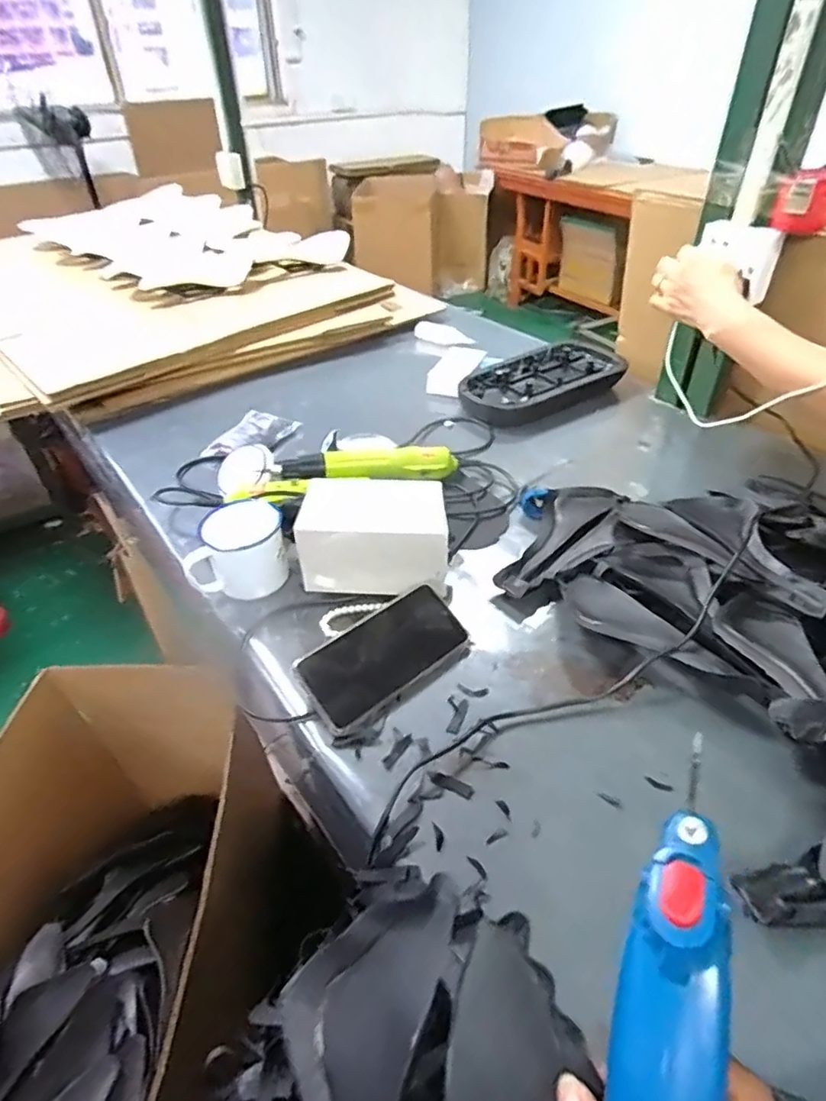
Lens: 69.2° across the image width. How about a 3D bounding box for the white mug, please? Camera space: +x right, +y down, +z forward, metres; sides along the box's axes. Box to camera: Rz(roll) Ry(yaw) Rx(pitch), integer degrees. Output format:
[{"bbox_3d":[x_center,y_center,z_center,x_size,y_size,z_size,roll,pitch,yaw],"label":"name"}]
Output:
[{"bbox_3d":[-0.193,0.001,0.658,0.105,0.083,0.070,-10,42,-9],"label":"white mug"}]

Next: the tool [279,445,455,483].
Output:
[{"bbox_3d":[-0.056,-0.112,0.796,0.234,0.036,0.044,-6,42,-4],"label":"tool"}]

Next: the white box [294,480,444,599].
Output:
[{"bbox_3d":[-0.040,-0.015,0.657,0.155,0.094,0.082,3,42,6],"label":"white box"}]

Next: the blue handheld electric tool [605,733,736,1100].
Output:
[{"bbox_3d":[0.102,0.160,0.230,0.038,0.027,0.153,9,79,12],"label":"blue handheld electric tool"}]

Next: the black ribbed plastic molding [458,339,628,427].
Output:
[{"bbox_3d":[0.210,-0.276,0.995,0.278,0.053,0.143,-20,45,-19],"label":"black ribbed plastic molding"}]

